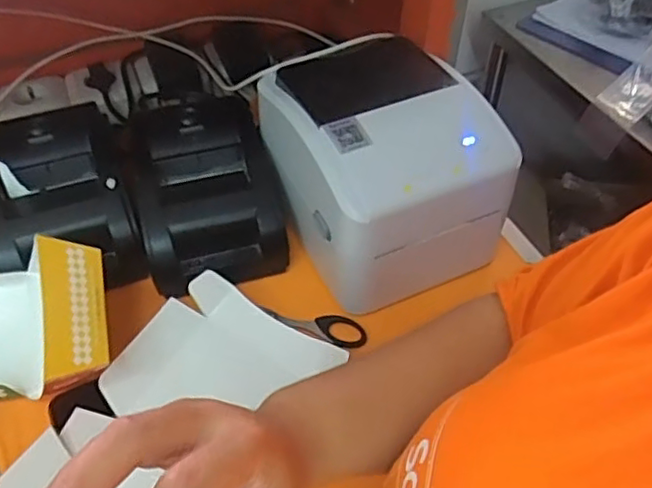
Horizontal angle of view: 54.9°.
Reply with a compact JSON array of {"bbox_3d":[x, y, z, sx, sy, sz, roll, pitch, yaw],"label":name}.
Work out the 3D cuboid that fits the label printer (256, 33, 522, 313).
[{"bbox_3d":[0.050,-0.071,0.586,0.163,0.152,0.188,-20,51,-17],"label":"label printer"}]

